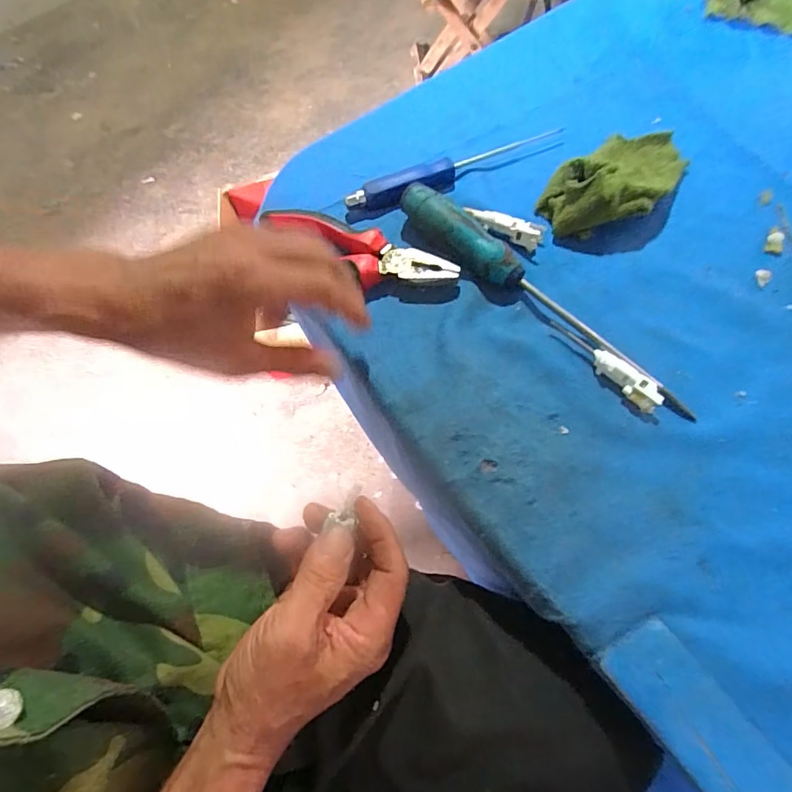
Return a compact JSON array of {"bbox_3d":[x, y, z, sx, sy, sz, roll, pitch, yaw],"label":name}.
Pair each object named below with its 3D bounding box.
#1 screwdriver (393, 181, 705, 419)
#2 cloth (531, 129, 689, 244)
[{"bbox_3d":[0.098,-0.072,0.352,0.246,0.031,0.026,40,73,19],"label":"screwdriver"},{"bbox_3d":[0.175,-0.172,0.389,0.134,0.039,0.070,-41,70,-14],"label":"cloth"}]

